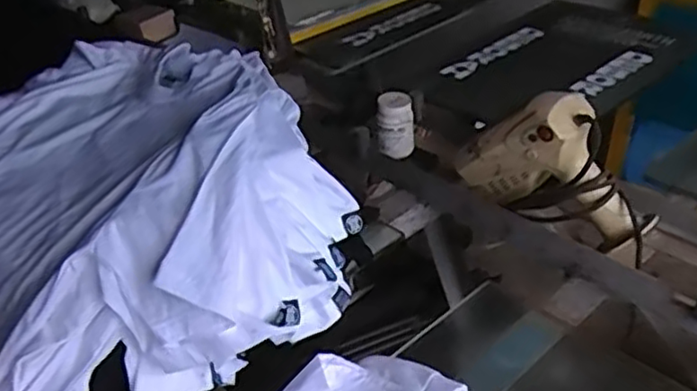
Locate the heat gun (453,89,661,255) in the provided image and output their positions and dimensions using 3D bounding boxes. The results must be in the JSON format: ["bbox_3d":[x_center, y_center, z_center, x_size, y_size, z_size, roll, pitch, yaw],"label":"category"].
[{"bbox_3d":[0.267,-0.043,0.911,0.069,0.192,0.298,-32,41,-33],"label":"heat gun"}]

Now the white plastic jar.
[{"bbox_3d":[0.080,-0.123,1.165,0.066,0.094,0.063,-5,34,3],"label":"white plastic jar"}]

